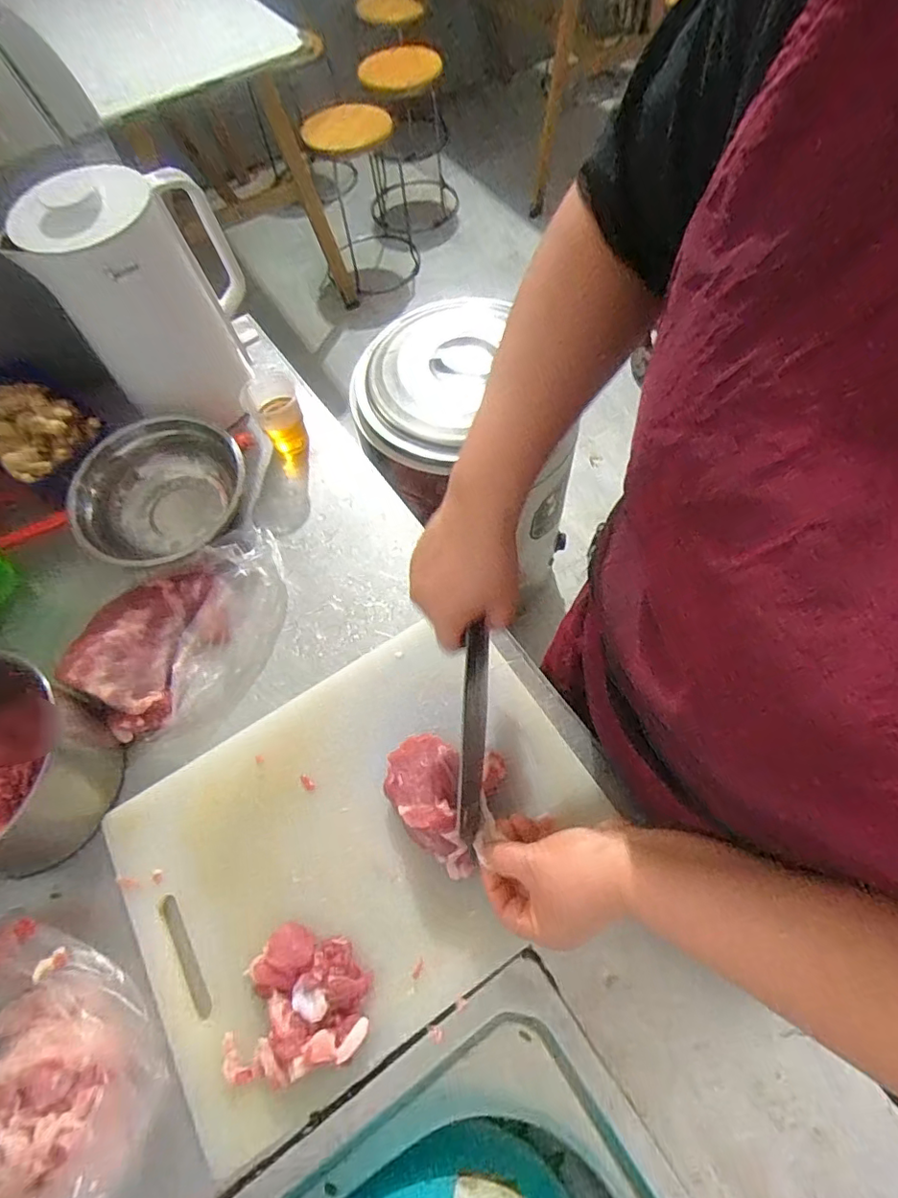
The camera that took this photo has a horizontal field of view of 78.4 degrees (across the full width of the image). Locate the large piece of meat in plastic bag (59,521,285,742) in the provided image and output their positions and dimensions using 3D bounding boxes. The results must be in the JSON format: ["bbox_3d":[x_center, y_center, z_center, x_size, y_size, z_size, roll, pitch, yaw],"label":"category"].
[{"bbox_3d":[-0.256,0.021,0.547,0.164,0.050,0.229,41,71,20],"label":"large piece of meat in plastic bag"}]

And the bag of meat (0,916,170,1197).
[{"bbox_3d":[-0.293,0.343,0.384,0.190,0.051,0.162,32,68,17],"label":"bag of meat"}]

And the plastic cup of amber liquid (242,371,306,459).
[{"bbox_3d":[-0.203,-0.213,0.653,0.059,0.071,0.067,-21,64,-8],"label":"plastic cup of amber liquid"}]

